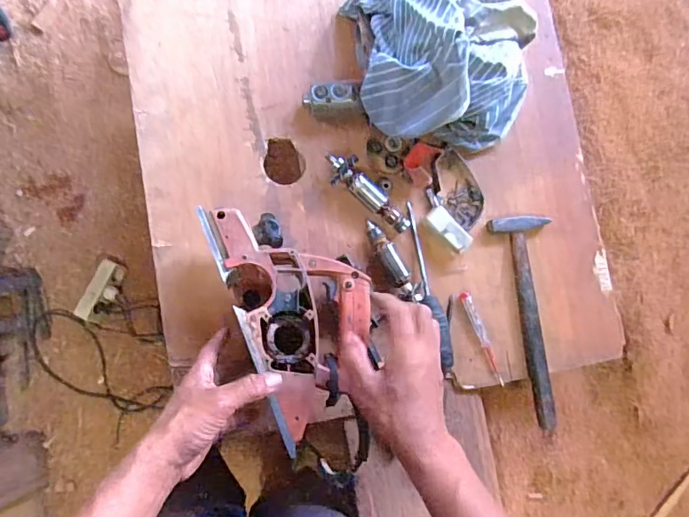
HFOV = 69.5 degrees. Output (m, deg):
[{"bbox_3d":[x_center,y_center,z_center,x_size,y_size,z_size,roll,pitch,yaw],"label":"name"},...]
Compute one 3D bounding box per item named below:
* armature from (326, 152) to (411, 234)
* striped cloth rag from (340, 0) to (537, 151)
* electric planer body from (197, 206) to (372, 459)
[{"bbox_3d":[0.032,-0.088,0.670,0.142,0.033,0.040,42,81,-13],"label":"armature"},{"bbox_3d":[0.140,-0.282,0.662,0.250,0.123,0.237,-4,84,-6],"label":"striped cloth rag"},{"bbox_3d":[-0.051,0.045,0.578,0.147,0.095,0.245,-24,87,-8],"label":"electric planer body"}]

